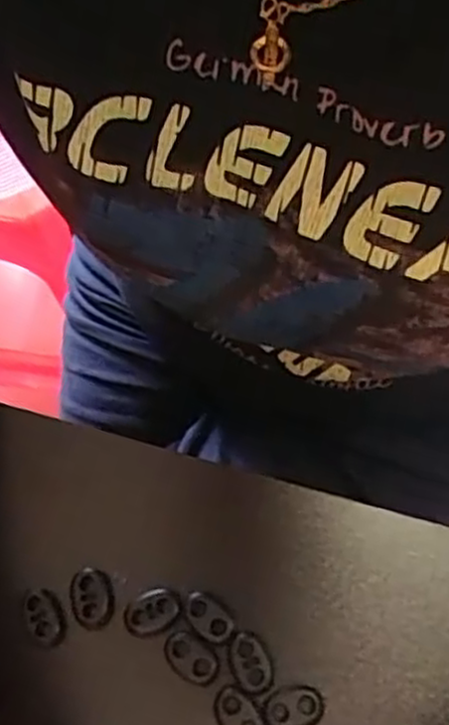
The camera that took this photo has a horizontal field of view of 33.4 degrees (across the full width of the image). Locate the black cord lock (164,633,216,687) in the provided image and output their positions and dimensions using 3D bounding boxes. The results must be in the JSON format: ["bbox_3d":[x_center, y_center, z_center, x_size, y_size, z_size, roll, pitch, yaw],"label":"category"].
[{"bbox_3d":[-0.013,0.112,0.284,0.022,0.006,0.014,30,71,15],"label":"black cord lock"}]

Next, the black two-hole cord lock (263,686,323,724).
[{"bbox_3d":[0.025,0.128,0.276,0.021,0.005,0.015,-11,66,-2],"label":"black two-hole cord lock"}]

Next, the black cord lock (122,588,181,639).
[{"bbox_3d":[-0.028,0.097,0.291,0.022,0.007,0.015,-25,67,-8],"label":"black cord lock"}]

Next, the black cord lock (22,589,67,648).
[{"bbox_3d":[-0.071,0.100,0.294,0.014,0.007,0.023,-29,68,-10],"label":"black cord lock"}]

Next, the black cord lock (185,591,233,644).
[{"bbox_3d":[-0.006,0.098,0.288,0.022,0.004,0.013,38,73,17],"label":"black cord lock"}]

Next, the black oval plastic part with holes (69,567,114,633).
[{"bbox_3d":[-0.052,0.093,0.296,0.017,0.004,0.023,-11,66,-2],"label":"black oval plastic part with holes"}]

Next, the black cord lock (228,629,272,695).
[{"bbox_3d":[0.010,0.113,0.282,0.014,0.006,0.023,-20,67,-6],"label":"black cord lock"}]

